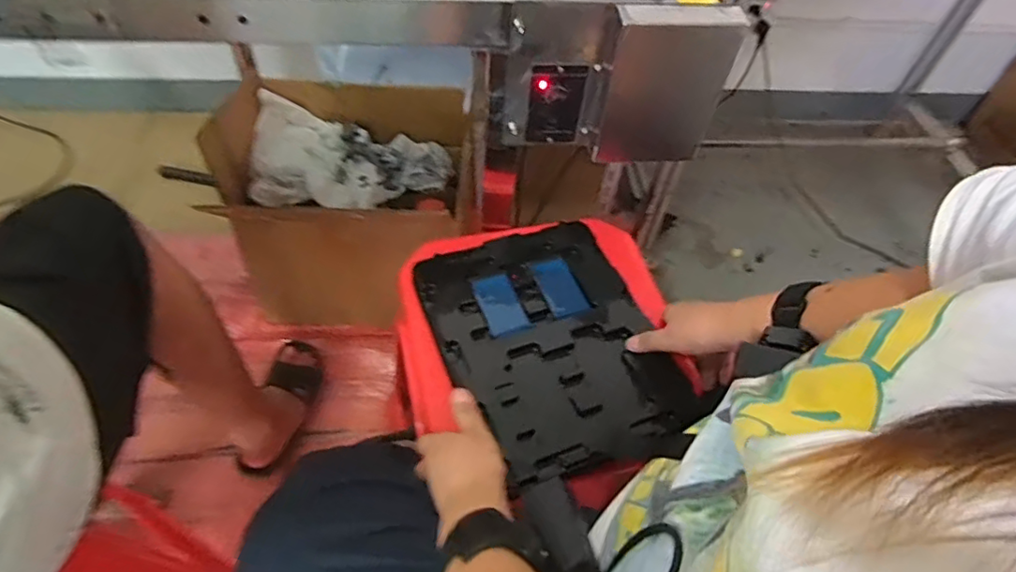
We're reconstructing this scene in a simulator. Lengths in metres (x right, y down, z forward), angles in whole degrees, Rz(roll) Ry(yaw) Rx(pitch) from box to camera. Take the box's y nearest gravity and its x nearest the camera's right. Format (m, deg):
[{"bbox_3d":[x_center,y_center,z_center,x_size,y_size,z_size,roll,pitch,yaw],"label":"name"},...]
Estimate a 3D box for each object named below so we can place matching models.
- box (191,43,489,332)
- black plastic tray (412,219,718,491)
[{"bbox_3d":[-0.273,-0.162,1.060,0.403,0.323,0.345,-1,52,-6],"label":"box"},{"bbox_3d":[0.049,0.053,0.607,0.218,0.022,0.297,-20,57,-19],"label":"black plastic tray"}]

